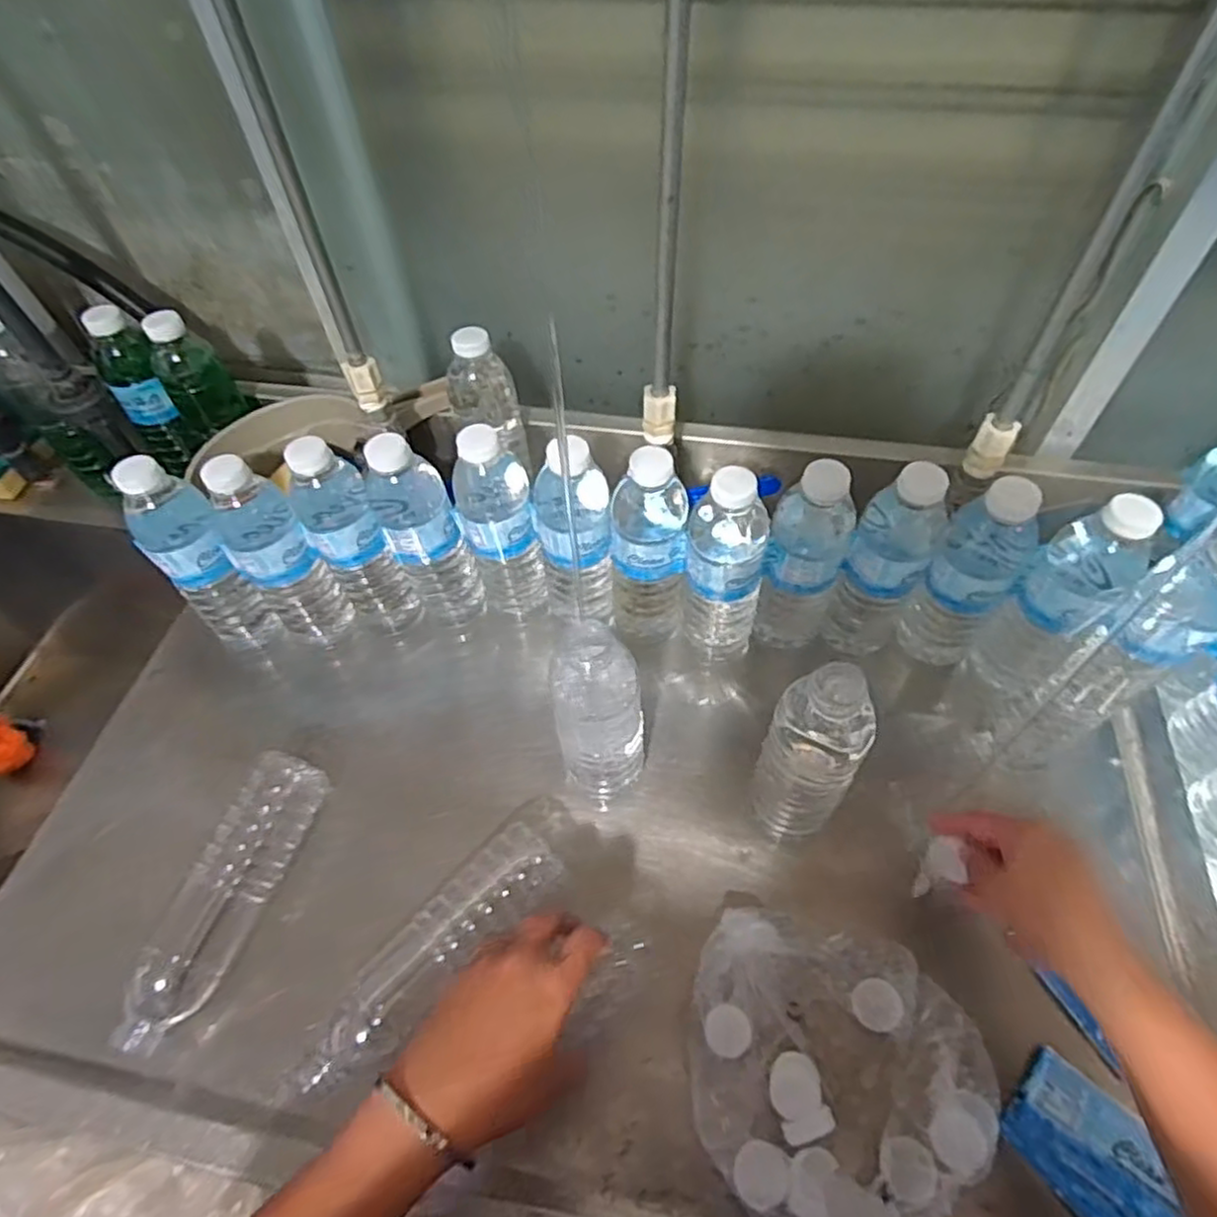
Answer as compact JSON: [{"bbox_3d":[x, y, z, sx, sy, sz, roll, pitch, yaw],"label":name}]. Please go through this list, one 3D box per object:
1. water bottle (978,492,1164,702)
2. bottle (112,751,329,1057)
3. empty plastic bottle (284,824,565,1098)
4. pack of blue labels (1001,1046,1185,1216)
[{"bbox_3d":[0.346,-0.007,0.531,0.067,0.199,0.069,-38,61,-22],"label":"water bottle"},{"bbox_3d":[-0.285,0.211,0.527,0.055,0.055,0.205,16,57,13],"label":"bottle"},{"bbox_3d":[-0.124,0.239,0.493,0.210,0.050,0.056,-38,62,-22],"label":"empty plastic bottle"},{"bbox_3d":[0.299,0.335,0.427,0.070,0.008,0.102,-34,60,-20],"label":"pack of blue labels"}]

